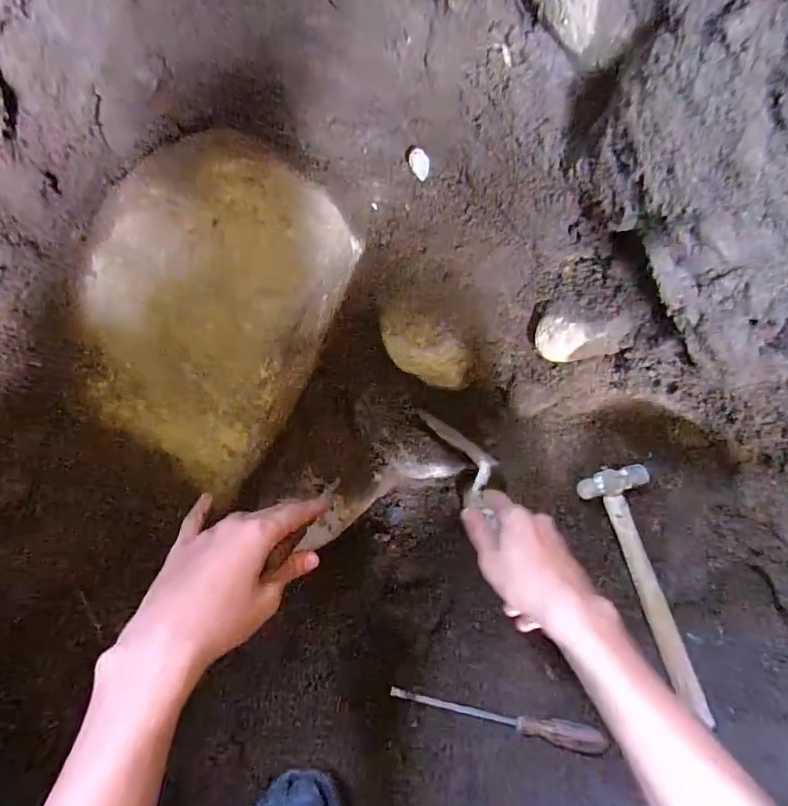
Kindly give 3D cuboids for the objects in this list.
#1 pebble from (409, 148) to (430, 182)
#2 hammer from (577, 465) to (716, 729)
[{"bbox_3d":[0.029,-0.255,0.528,0.020,0.029,0.012,-23,22,23],"label":"pebble"},{"bbox_3d":[0.269,0.185,0.509,0.075,0.031,0.245,-14,69,-9],"label":"hammer"}]

